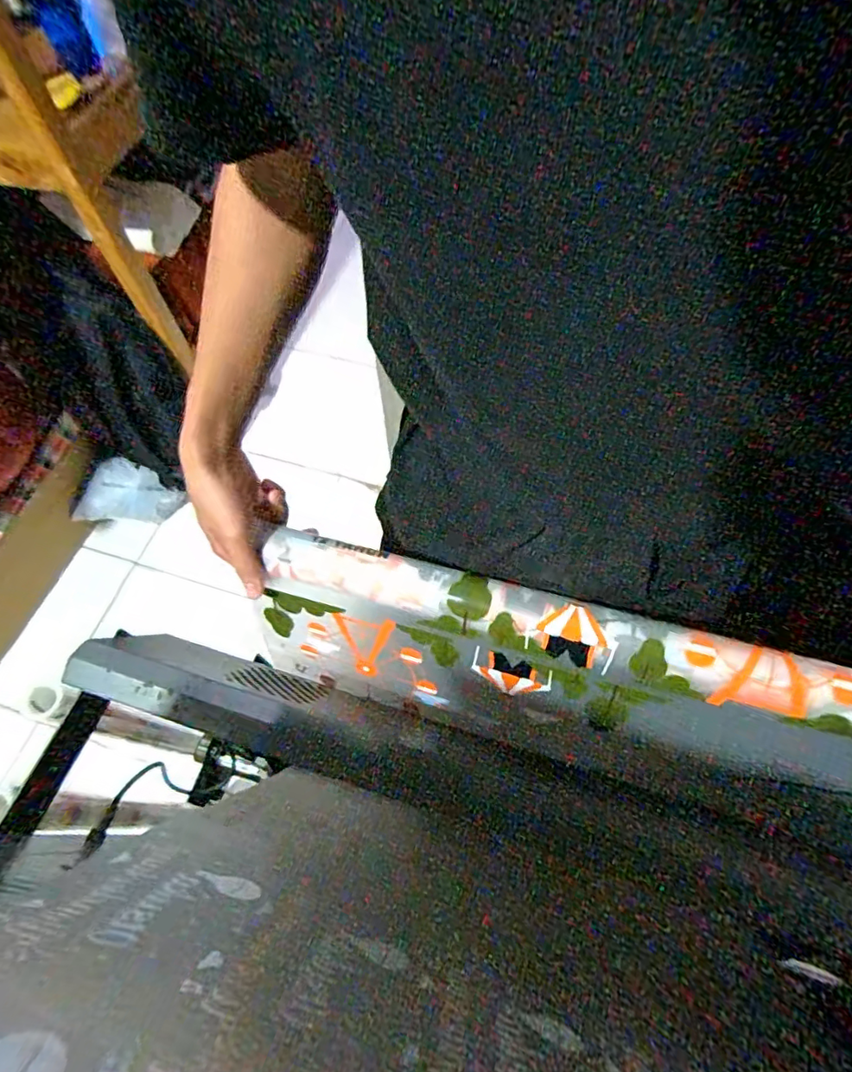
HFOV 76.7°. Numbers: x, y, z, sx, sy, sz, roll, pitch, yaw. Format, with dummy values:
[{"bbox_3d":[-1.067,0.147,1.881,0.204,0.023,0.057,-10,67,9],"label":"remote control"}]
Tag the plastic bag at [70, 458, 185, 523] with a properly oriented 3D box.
[{"bbox_3d":[-0.740,-0.107,1.347,0.234,0.135,0.122,-6,64,-2],"label":"plastic bag"}]

